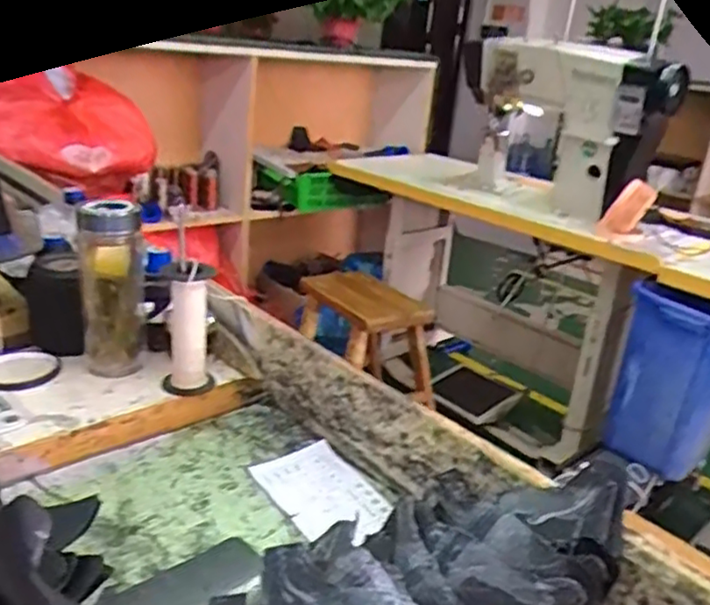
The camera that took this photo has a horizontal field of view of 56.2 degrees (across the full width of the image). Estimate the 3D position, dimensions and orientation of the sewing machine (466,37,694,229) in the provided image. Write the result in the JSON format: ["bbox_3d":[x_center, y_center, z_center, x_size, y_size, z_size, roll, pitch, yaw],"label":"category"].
[{"bbox_3d":[0.549,-0.477,1.812,0.304,0.413,0.527,-3,23,-24],"label":"sewing machine"}]

